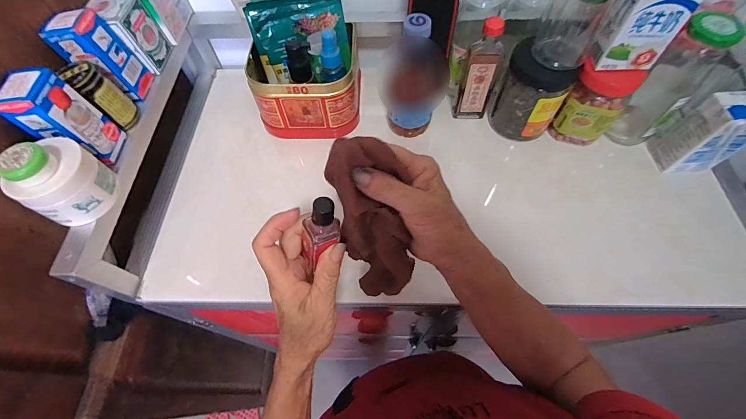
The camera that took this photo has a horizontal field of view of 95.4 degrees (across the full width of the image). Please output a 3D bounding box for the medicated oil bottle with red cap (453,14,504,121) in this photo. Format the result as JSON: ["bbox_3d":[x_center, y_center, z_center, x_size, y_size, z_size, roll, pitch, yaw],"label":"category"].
[{"bbox_3d":[0.144,-0.180,0.455,0.046,0.149,0.023,21,65,12],"label":"medicated oil bottle with red cap"}]

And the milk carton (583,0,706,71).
[{"bbox_3d":[0.296,-0.208,0.366,0.071,0.105,0.040,-6,62,-2],"label":"milk carton"}]

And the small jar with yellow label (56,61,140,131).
[{"bbox_3d":[-0.299,-0.126,0.378,0.043,0.070,0.035,38,69,19],"label":"small jar with yellow label"}]

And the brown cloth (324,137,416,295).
[{"bbox_3d":[0.002,0.014,0.292,0.055,0.156,0.047,-16,28,-7],"label":"brown cloth"}]

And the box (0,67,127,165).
[{"bbox_3d":[-0.312,-0.089,0.342,0.048,0.093,0.048,-4,62,-1],"label":"box"}]

